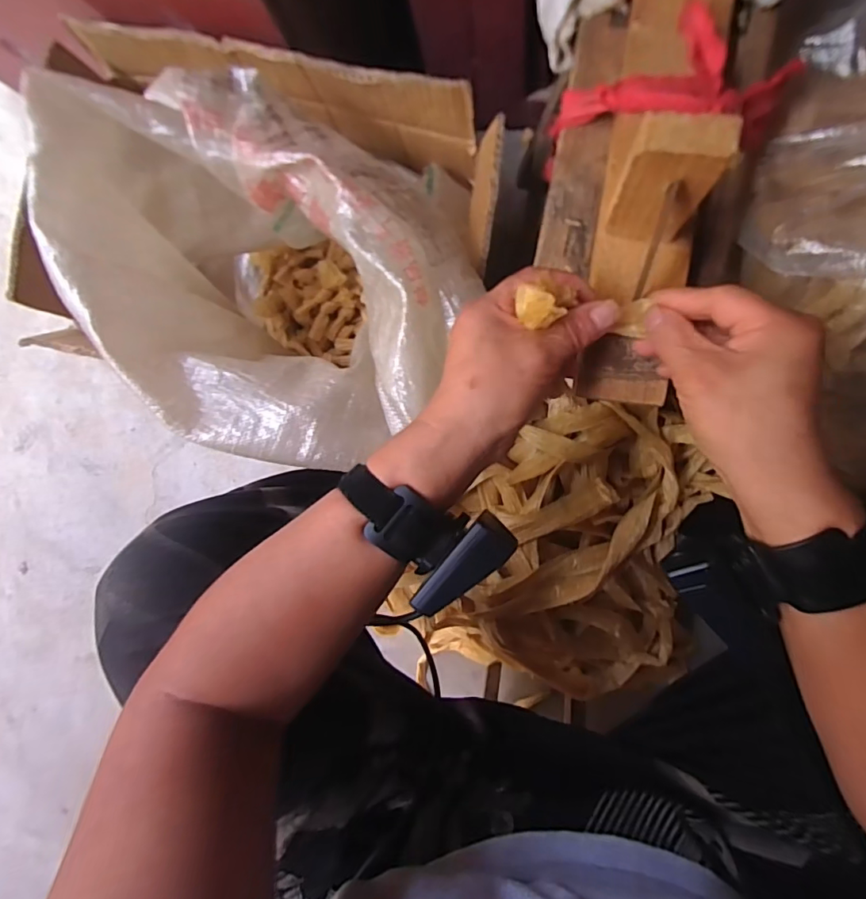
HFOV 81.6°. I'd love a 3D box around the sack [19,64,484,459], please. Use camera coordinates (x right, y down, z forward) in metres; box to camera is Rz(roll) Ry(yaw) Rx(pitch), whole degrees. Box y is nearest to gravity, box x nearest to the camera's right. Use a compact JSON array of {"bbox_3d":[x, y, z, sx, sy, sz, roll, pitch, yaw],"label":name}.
[{"bbox_3d":[-0.124,-0.162,0.500,0.254,0.321,0.323,-35,87,9],"label":"sack"}]

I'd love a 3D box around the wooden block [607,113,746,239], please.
[{"bbox_3d":[0.125,-0.145,0.278,0.045,0.101,0.021,12,94,8],"label":"wooden block"}]

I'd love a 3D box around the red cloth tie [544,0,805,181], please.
[{"bbox_3d":[0.155,-0.234,0.328,0.154,0.054,0.080,-3,92,9],"label":"red cloth tie"}]

